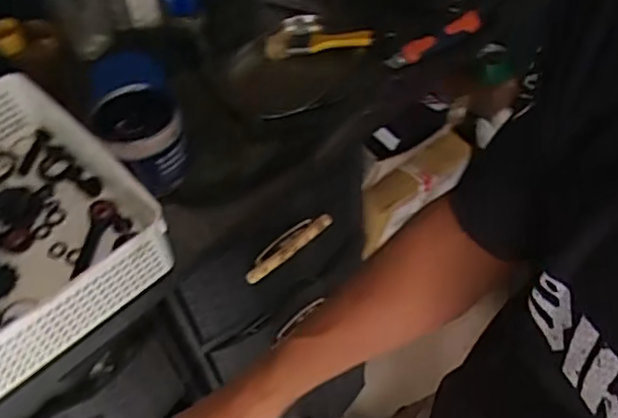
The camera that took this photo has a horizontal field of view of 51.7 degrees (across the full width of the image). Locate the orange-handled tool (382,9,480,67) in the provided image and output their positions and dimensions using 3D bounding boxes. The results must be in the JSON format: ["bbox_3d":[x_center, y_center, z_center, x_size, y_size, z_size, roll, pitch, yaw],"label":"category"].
[{"bbox_3d":[0.177,-0.236,0.883,0.156,0.014,0.035,-28,57,-16],"label":"orange-handled tool"}]

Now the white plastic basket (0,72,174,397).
[{"bbox_3d":[-0.329,0.019,0.685,0.251,0.099,0.327,-39,60,-23],"label":"white plastic basket"}]

